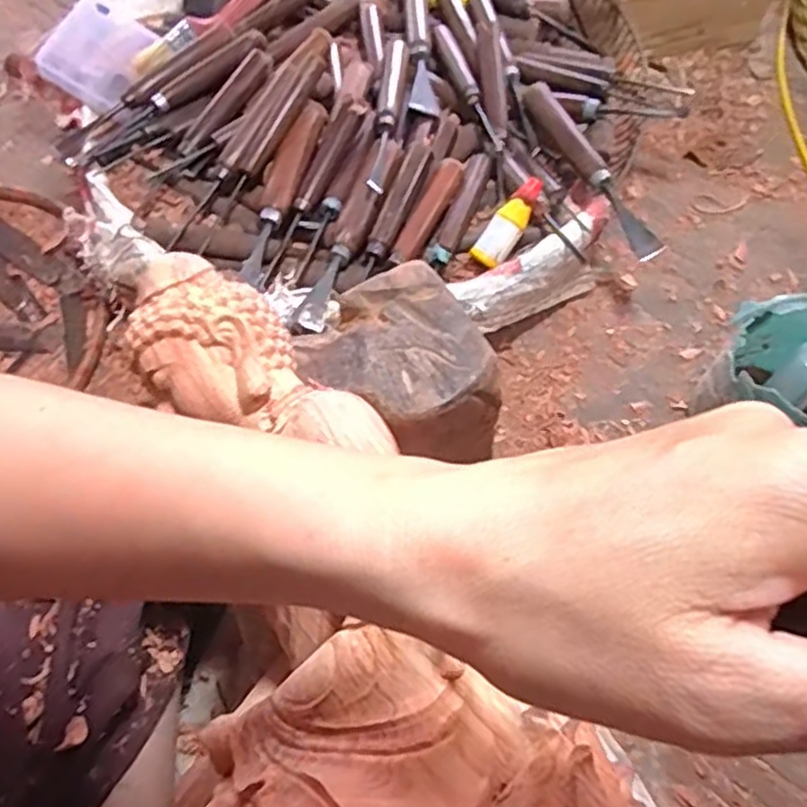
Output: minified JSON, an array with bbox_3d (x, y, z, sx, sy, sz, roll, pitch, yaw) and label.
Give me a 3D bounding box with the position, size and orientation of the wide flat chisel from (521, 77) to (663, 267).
[{"bbox_3d":[0.146,-0.183,0.551,0.022,0.028,0.181,-23,65,-9],"label":"wide flat chisel"}]

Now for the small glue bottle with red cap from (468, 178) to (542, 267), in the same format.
[{"bbox_3d":[0.080,-0.137,0.531,0.025,0.016,0.073,36,93,17],"label":"small glue bottle with red cap"}]

